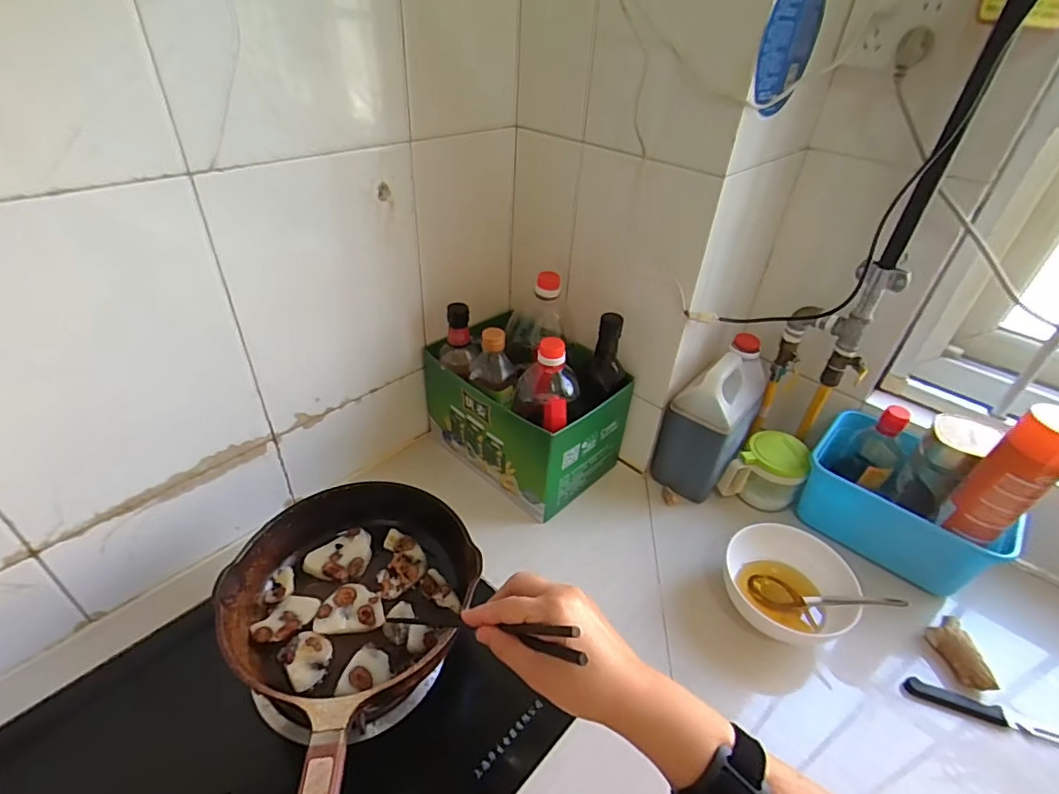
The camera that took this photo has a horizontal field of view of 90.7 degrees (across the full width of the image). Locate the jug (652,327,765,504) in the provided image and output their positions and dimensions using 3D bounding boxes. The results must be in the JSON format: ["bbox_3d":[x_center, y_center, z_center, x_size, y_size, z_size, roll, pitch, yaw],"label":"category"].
[{"bbox_3d":[0.271,0.035,0.787,0.105,0.222,0.160,27,43,25],"label":"jug"}]

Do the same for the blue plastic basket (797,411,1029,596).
[{"bbox_3d":[0.507,0.161,0.736,0.142,0.140,0.242,-29,49,-36],"label":"blue plastic basket"}]

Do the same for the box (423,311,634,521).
[{"bbox_3d":[-0.012,0.015,0.803,0.269,0.183,0.176,30,45,29],"label":"box"}]

